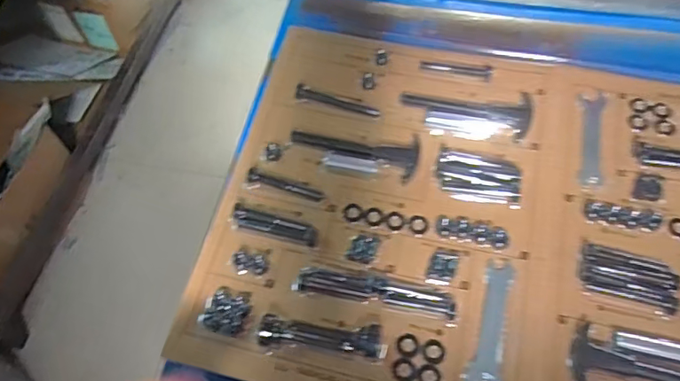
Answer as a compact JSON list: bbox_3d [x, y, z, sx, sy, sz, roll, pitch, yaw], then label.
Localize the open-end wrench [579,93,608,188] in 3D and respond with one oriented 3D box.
[{"bbox_3d":[0.251,-0.054,0.522,0.026,0.004,0.114,13,62,9],"label":"open-end wrench"}]

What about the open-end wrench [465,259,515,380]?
[{"bbox_3d":[0.126,0.113,0.435,0.029,0.009,0.117,11,62,8],"label":"open-end wrench"}]

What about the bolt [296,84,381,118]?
[{"bbox_3d":[-0.003,-0.094,0.560,0.091,0.010,0.018,16,63,11],"label":"bolt"}]

